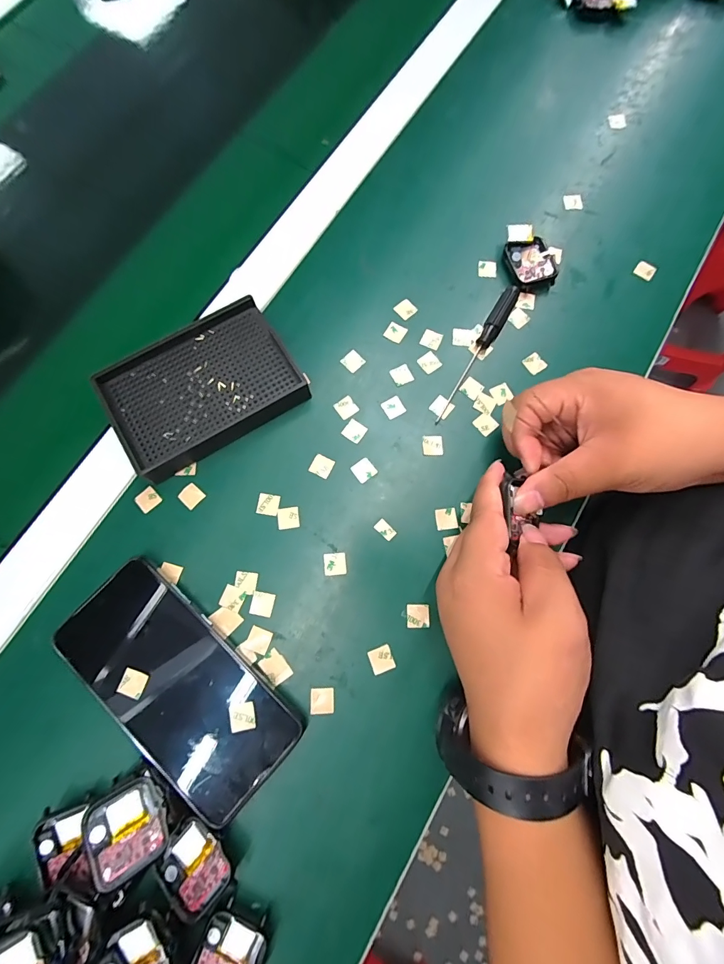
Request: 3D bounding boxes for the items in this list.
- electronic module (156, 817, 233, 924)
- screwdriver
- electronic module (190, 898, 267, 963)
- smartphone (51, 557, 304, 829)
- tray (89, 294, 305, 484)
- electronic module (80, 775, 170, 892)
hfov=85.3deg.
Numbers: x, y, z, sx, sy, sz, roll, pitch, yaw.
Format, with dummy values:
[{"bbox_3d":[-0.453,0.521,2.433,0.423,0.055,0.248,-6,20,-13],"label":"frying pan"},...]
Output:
[{"bbox_3d":[-0.099,0.229,0.234,0.040,0.011,0.035,34,79,8],"label":"electronic module"},{"bbox_3d":[0.093,-0.105,0.315,0.013,0.012,0.132,30,78,8],"label":"screwdriver"},{"bbox_3d":[-0.076,0.272,0.226,0.037,0.012,0.044,23,78,6],"label":"electronic module"},{"bbox_3d":[-0.119,0.130,0.254,0.160,0.009,0.076,43,78,7],"label":"smartphone"},{"bbox_3d":[-0.121,-0.073,0.303,0.135,0.023,0.096,-29,78,-6],"label":"tray"},{"bbox_3d":[-0.133,0.196,0.223,0.038,0.010,0.043,-12,51,-45],"label":"electronic module"}]

